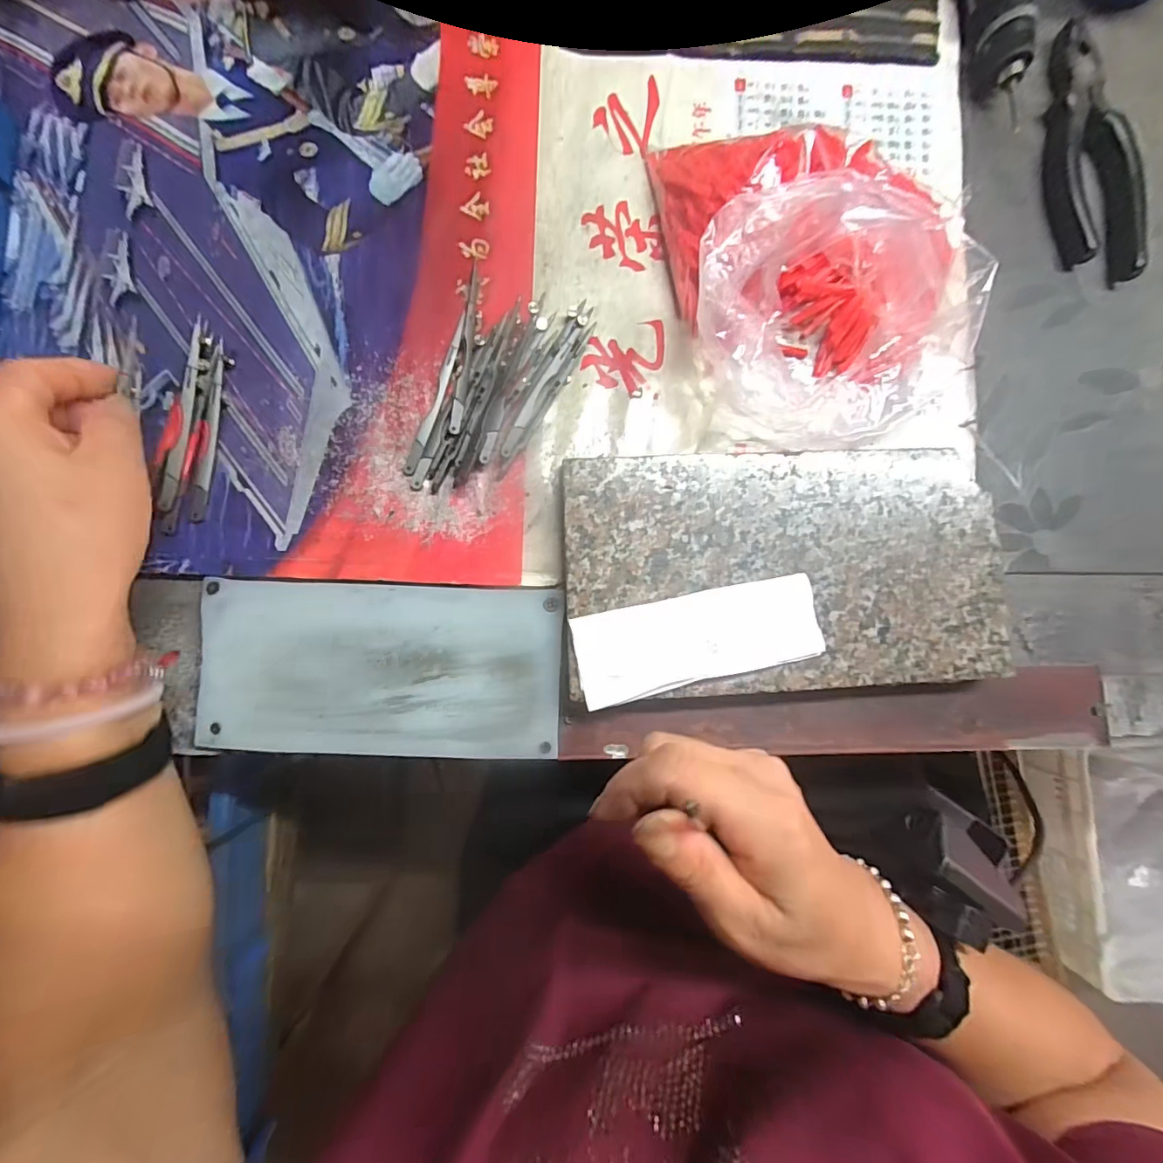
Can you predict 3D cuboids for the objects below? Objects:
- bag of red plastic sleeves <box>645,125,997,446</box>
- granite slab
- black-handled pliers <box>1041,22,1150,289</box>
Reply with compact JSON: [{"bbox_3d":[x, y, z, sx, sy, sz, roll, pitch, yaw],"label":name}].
[{"bbox_3d":[0.136,-0.180,0.281,0.162,0.069,0.194,-9,85,-3],"label":"bag of red plastic sleeves"},{"bbox_3d":[0.110,-0.007,0.284,0.236,0.024,0.130,-3,85,-3],"label":"granite slab"},{"bbox_3d":[0.322,-0.274,0.319,0.045,0.017,0.167,-5,85,-3],"label":"black-handled pliers"}]

